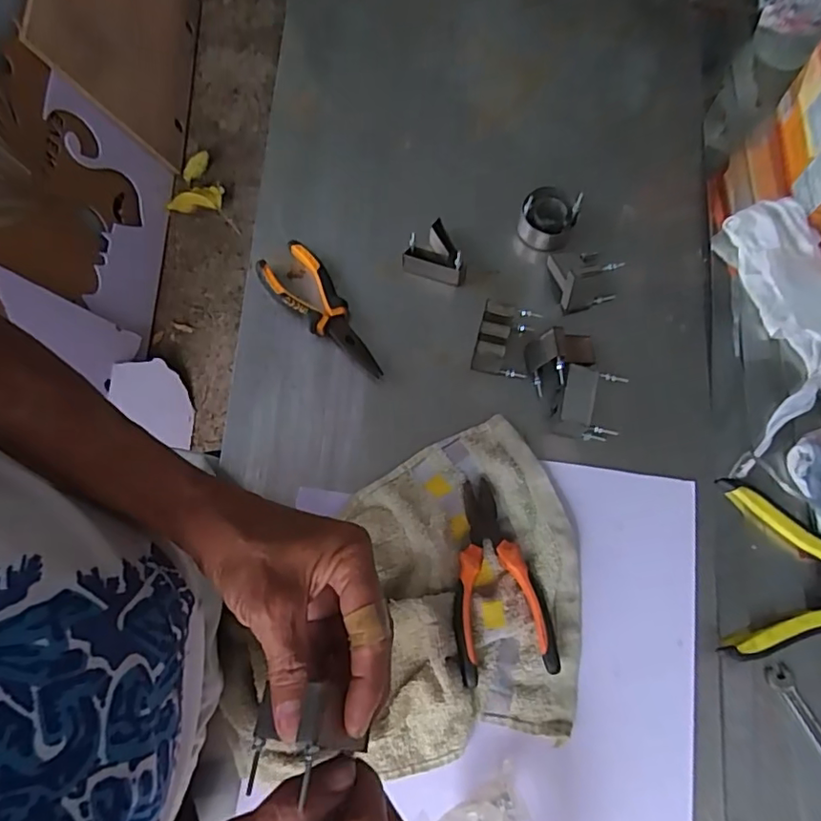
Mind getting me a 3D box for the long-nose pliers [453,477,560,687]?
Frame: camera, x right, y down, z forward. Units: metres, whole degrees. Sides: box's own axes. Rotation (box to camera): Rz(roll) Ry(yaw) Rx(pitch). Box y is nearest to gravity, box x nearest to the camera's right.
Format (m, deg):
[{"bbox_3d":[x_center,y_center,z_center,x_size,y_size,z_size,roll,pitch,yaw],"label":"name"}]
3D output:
[{"bbox_3d":[0.066,0.130,0.446,0.073,0.019,0.150,-8,74,-2],"label":"long-nose pliers"}]

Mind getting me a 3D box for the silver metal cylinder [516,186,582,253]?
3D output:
[{"bbox_3d":[0.134,-0.188,0.544,0.053,0.038,0.053,31,76,9],"label":"silver metal cylinder"}]

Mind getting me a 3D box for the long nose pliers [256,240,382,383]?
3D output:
[{"bbox_3d":[-0.080,-0.089,0.523,0.054,0.024,0.149,-36,77,-10],"label":"long nose pliers"}]

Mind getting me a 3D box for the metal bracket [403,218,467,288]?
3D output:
[{"bbox_3d":[0.028,-0.152,0.533,0.060,0.038,0.049,19,74,5],"label":"metal bracket"}]

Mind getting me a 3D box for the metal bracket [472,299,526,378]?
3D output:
[{"bbox_3d":[0.082,-0.063,0.504,0.050,0.042,0.056,8,74,2],"label":"metal bracket"}]

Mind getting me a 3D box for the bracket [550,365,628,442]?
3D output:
[{"bbox_3d":[0.151,-0.004,0.484,0.050,0.036,0.052,12,74,3],"label":"bracket"}]

